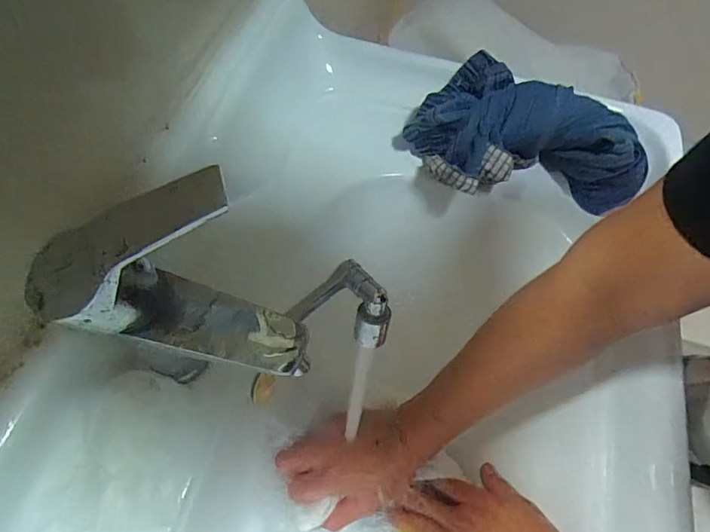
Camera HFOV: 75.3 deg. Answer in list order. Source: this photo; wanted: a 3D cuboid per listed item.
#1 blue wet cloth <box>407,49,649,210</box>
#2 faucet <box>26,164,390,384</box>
[{"bbox_3d":[0.169,-0.151,0.494,0.223,0.065,0.164,2,61,-2],"label":"blue wet cloth"},{"bbox_3d":[-0.070,0.017,0.261,0.184,0.127,0.074,-2,62,-4],"label":"faucet"}]

